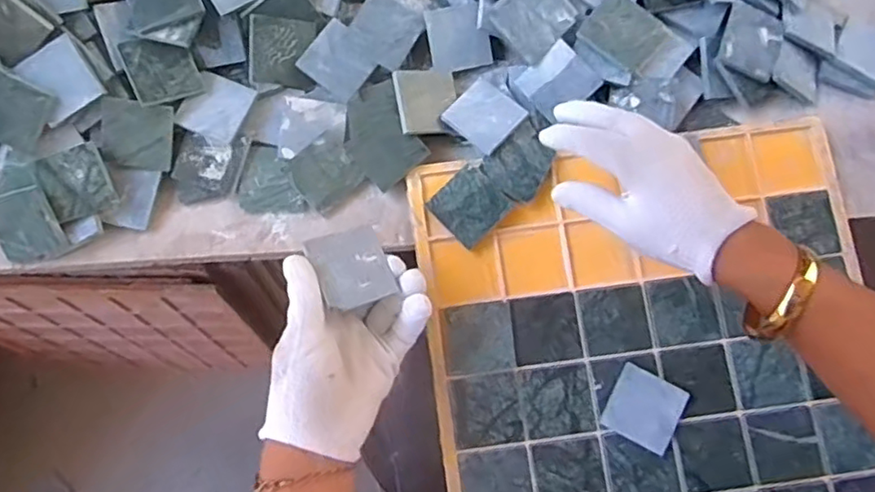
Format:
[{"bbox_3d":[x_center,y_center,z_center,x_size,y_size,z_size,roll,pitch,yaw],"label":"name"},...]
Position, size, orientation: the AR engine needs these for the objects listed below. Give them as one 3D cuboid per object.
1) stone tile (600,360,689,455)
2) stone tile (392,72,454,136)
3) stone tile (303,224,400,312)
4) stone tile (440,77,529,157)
[{"bbox_3d":[0.152,0.119,0.450,0.051,0.011,0.048,28,75,7],"label":"stone tile"},{"bbox_3d":[-0.008,-0.115,0.489,0.049,0.010,0.049,-8,96,-20],"label":"stone tile"},{"bbox_3d":[-0.054,0.013,0.389,0.045,0.004,0.047,-19,81,-29],"label":"stone tile"},{"bbox_3d":[0.038,-0.104,0.486,0.050,0.011,0.053,38,77,10],"label":"stone tile"}]

